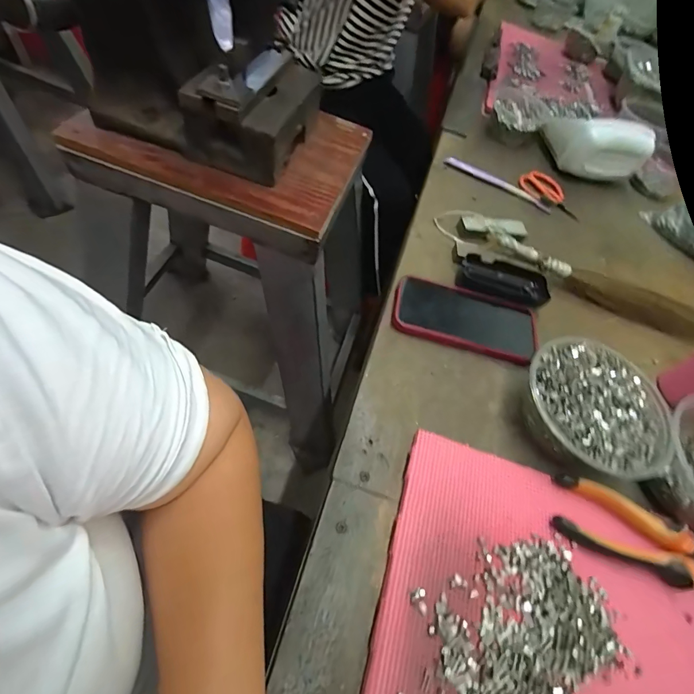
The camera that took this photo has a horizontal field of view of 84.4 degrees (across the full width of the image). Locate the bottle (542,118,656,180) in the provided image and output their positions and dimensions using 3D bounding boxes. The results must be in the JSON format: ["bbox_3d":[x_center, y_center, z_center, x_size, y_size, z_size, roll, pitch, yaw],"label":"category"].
[{"bbox_3d":[0.418,-0.335,0.648,0.170,0.087,0.061,20,57,1],"label":"bottle"}]

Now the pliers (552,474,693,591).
[{"bbox_3d":[0.252,0.160,0.323,0.145,0.018,0.051,25,57,4],"label":"pliers"}]

